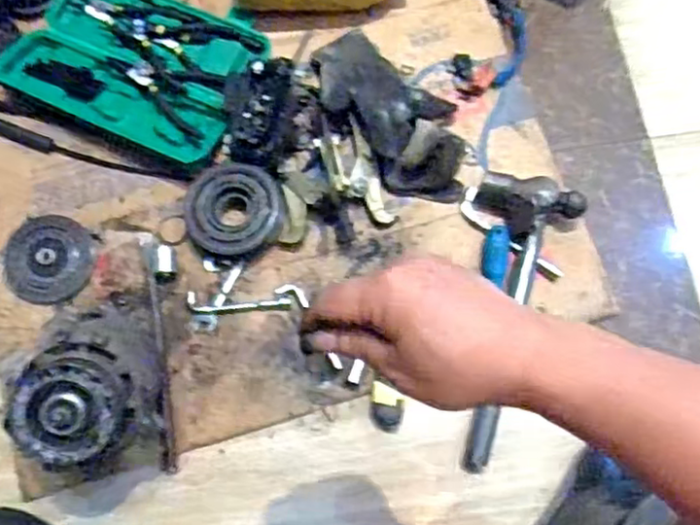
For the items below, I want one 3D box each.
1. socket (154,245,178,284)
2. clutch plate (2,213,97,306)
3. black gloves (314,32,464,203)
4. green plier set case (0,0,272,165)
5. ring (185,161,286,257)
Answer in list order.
[{"bbox_3d":[-0.215,0.002,0.774,0.026,0.024,0.041,-4,73,-1],"label":"socket"},{"bbox_3d":[-0.353,-0.004,0.777,0.098,0.023,0.102,0,73,0],"label":"clutch plate"},{"bbox_3d":[0.052,-0.183,0.793,0.131,0.057,0.250,-39,77,-11],"label":"black gloves"},{"bbox_3d":[-0.263,-0.263,0.834,0.298,0.033,0.219,25,75,7],"label":"green plier set case"},{"bbox_3d":[-0.133,-0.061,0.772,0.108,0.041,0.114,0,73,0],"label":"ring"}]

